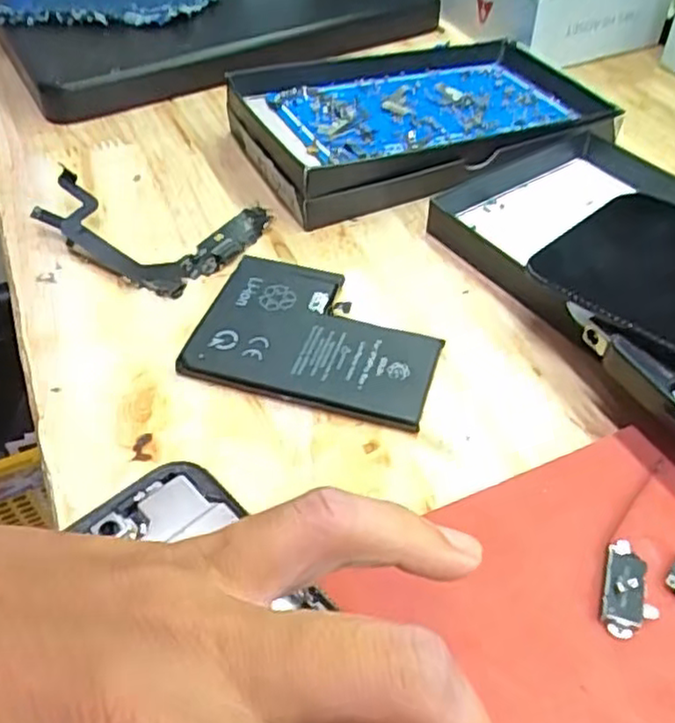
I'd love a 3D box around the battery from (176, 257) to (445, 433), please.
[{"bbox_3d":[-0.007,-0.010,0.260,0.089,0.007,0.063,12,49,13],"label":"battery"}]

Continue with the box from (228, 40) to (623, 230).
[{"bbox_3d":[0.047,-0.119,0.339,0.170,0.031,0.103,-21,50,-17],"label":"box"}]

